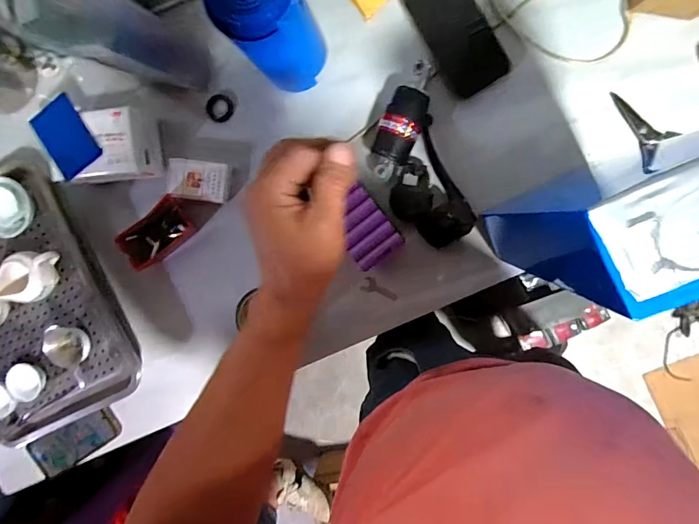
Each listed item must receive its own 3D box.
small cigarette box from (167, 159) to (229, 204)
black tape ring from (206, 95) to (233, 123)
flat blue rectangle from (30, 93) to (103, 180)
[{"bbox_3d":[-0.220,-0.118,0.609,0.084,0.013,0.057,7,89,-4],"label":"small cigarette box"},{"bbox_3d":[-0.188,-0.226,0.619,0.037,0.015,0.038,1,96,8],"label":"black tape ring"},{"bbox_3d":[-0.384,-0.167,0.571,0.063,0.010,0.092,-29,104,-3],"label":"flat blue rectangle"}]

